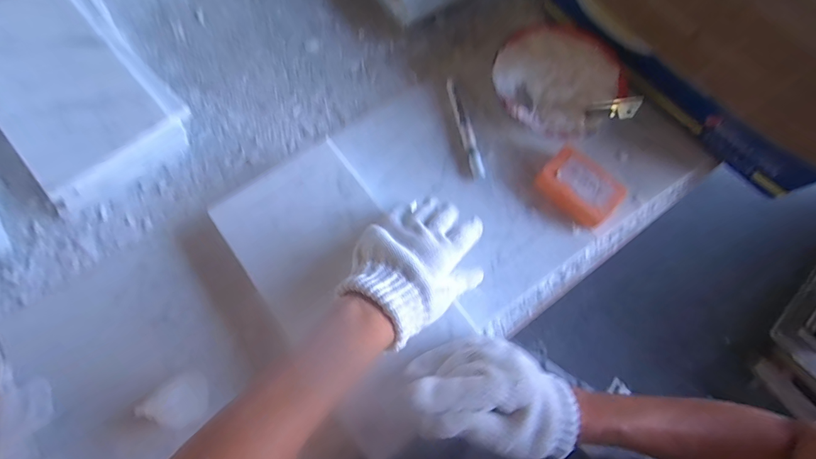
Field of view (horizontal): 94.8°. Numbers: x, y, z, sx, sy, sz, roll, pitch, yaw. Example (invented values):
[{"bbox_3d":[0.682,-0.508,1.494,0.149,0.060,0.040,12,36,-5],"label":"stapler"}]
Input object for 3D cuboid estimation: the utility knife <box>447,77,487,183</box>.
[{"bbox_3d":[0.073,-0.131,0.484,0.016,0.012,0.142,-12,74,-4],"label":"utility knife"}]

